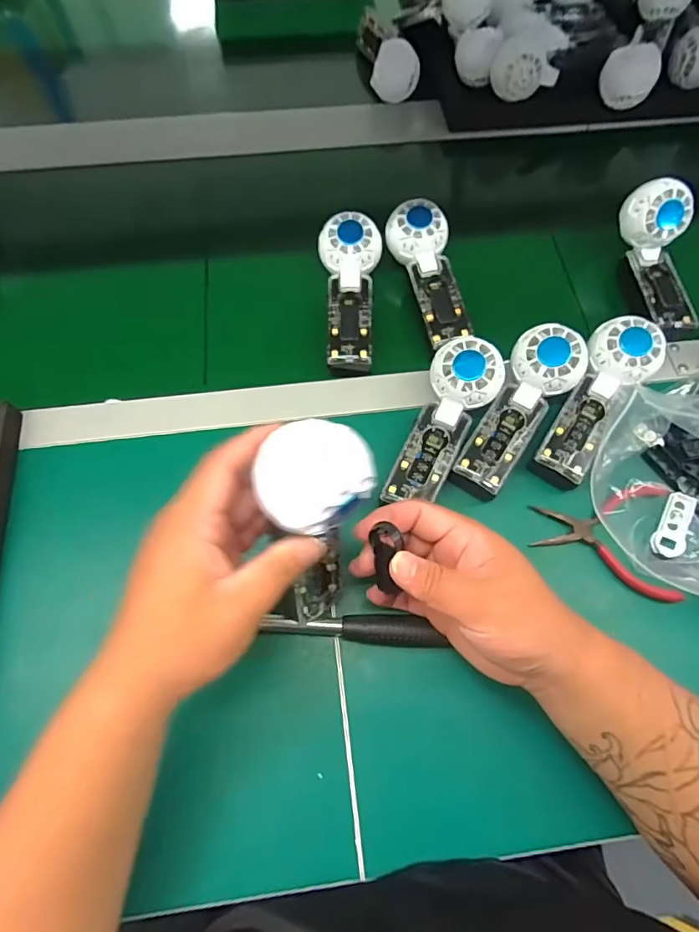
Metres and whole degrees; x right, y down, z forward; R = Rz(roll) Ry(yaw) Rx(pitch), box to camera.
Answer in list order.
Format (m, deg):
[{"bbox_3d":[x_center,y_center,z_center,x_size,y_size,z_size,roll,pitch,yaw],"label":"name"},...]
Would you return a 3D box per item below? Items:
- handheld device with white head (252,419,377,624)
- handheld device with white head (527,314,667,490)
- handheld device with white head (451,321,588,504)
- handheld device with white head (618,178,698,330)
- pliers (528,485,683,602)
[{"bbox_3d":[-0.020,0.047,0.315,0.061,0.168,0.055,4,50,1],"label":"handheld device with white head"},{"bbox_3d":[0.220,-0.059,0.424,0.059,0.059,0.161,32,70,13],"label":"handheld device with white head"},{"bbox_3d":[0.147,-0.047,0.417,0.057,0.033,0.163,32,83,12],"label":"handheld device with white head"},{"bbox_3d":[0.322,-0.211,0.488,0.051,0.044,0.148,-11,88,-5],"label":"handheld device with white head"},{"bbox_3d":[0.214,0.056,0.402,0.113,0.012,0.095,9,67,3],"label":"pliers"}]

